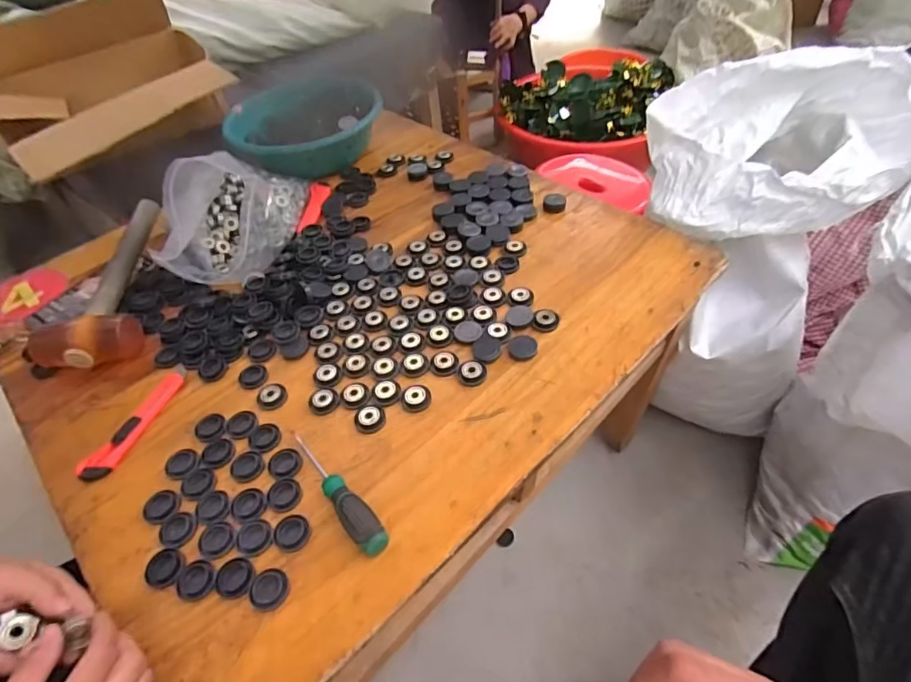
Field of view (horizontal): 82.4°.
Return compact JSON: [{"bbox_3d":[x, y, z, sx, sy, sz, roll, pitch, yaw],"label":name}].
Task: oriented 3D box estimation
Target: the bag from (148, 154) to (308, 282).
[{"bbox_3d":[-0.322,-0.208,0.734,0.163,0.131,0.251,-3,49,4],"label":"bag"}]

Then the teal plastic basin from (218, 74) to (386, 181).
[{"bbox_3d":[-0.275,-0.378,0.912,0.236,0.089,0.233,-3,49,4],"label":"teal plastic basin"}]

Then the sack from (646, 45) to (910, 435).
[{"bbox_3d":[0.492,-0.156,0.900,0.334,0.532,0.396,32,59,29],"label":"sack"}]

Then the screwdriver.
[{"bbox_3d":[-0.113,0.138,0.487,0.027,0.021,0.153,-34,54,-22],"label":"screwdriver"}]

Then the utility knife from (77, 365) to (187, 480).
[{"bbox_3d":[-0.347,0.085,0.570,0.033,0.008,0.150,13,52,17],"label":"utility knife"}]

